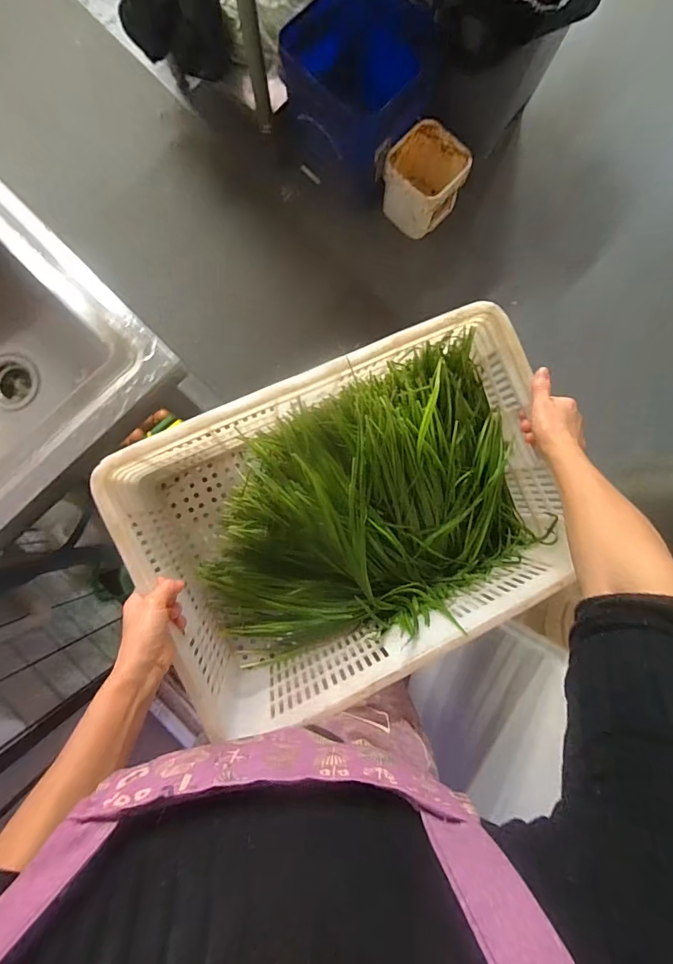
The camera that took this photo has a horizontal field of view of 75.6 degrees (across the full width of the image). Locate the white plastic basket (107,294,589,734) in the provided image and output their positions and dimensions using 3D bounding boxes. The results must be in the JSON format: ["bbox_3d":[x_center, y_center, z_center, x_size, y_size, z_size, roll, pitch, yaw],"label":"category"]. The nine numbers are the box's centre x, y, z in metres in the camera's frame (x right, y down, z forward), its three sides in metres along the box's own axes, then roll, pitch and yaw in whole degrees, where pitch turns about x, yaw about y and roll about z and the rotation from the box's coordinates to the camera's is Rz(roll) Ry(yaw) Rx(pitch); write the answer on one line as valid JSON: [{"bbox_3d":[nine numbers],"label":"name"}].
[{"bbox_3d":[0.037,0.058,0.669,0.589,0.251,0.415,-23,84,-5],"label":"white plastic basket"}]

